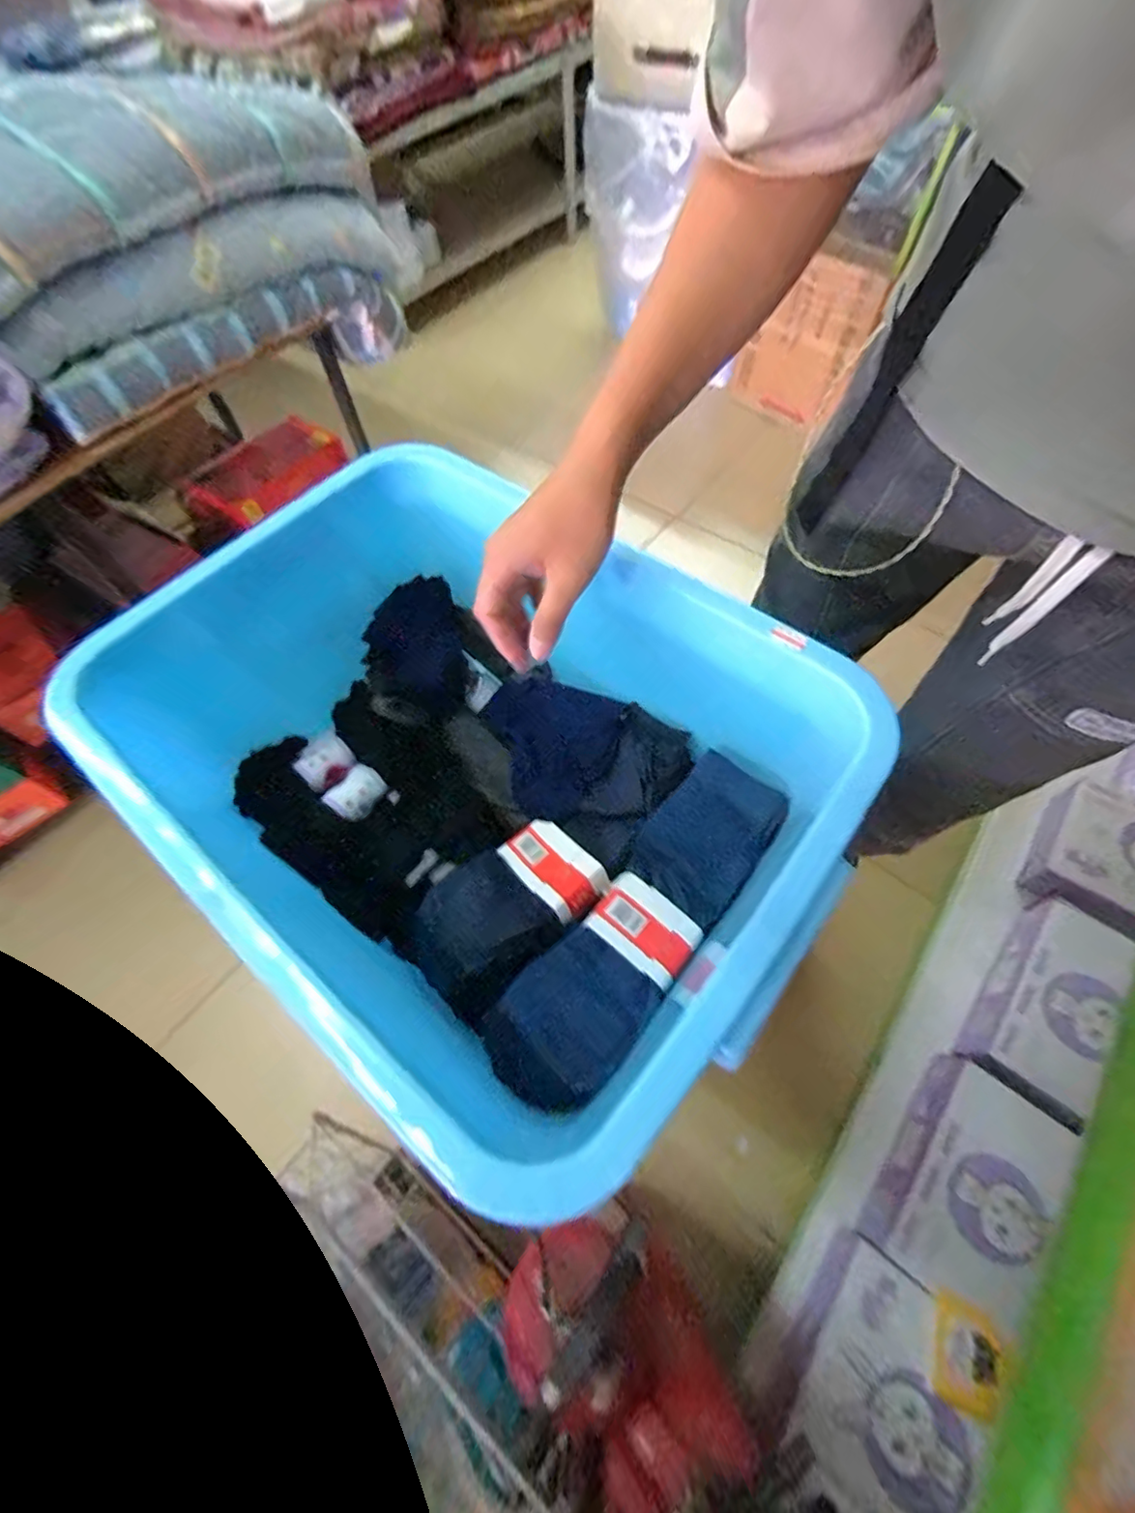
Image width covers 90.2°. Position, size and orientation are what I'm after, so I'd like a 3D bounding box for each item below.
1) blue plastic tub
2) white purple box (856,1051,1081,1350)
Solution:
[{"bbox_3d":[-0.059,0.006,0.466,0.496,0.222,0.350,40,70,23],"label":"blue plastic tub"},{"bbox_3d":[0.463,0.493,0.660,0.123,0.099,0.236,32,67,20],"label":"white purple box"}]

